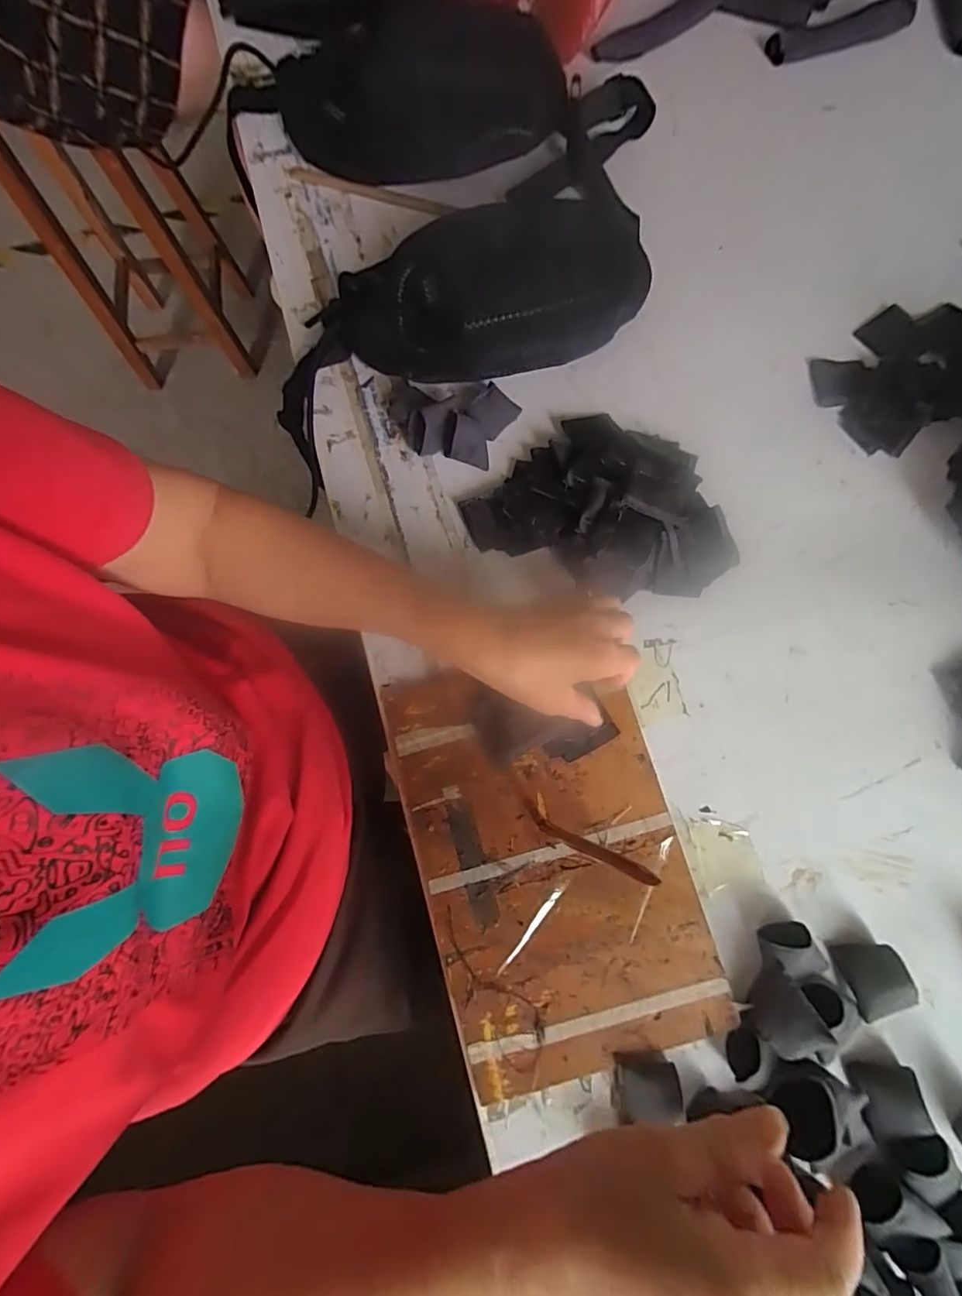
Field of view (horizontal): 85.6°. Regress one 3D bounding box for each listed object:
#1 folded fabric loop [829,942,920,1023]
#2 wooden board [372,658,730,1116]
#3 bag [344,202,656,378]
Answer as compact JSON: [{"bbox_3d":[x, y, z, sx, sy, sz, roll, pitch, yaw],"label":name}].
[{"bbox_3d":[0.262,0.222,0.342,0.032,0.026,0.042,-8,77,-1],"label":"folded fabric loop"},{"bbox_3d":[0.046,0.141,0.367,0.178,0.010,0.274,-16,77,-3],"label":"wooden board"},{"bbox_3d":[0.021,-0.311,0.454,0.283,0.067,0.142,-18,77,-4],"label":"bag"}]

